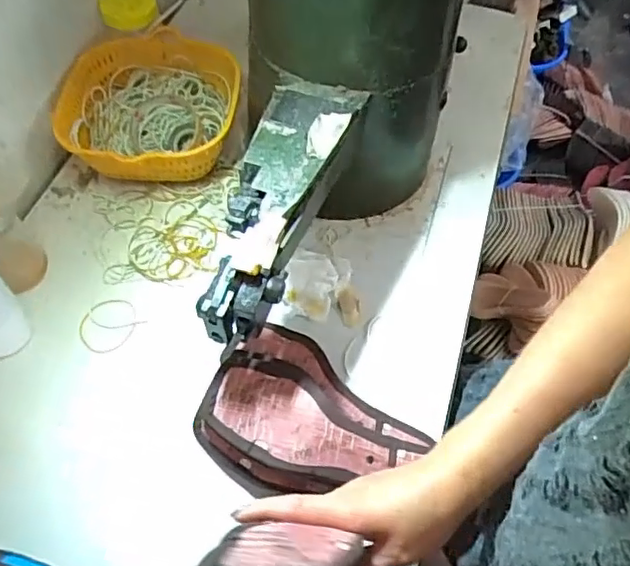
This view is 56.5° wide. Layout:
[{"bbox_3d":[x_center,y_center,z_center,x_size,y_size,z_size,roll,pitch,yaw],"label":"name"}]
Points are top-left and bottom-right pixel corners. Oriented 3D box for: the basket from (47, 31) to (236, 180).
[{"bbox_3d":[-0.206,-0.211,0.733,0.218,0.079,0.221,8,59,4],"label":"basket"}]

